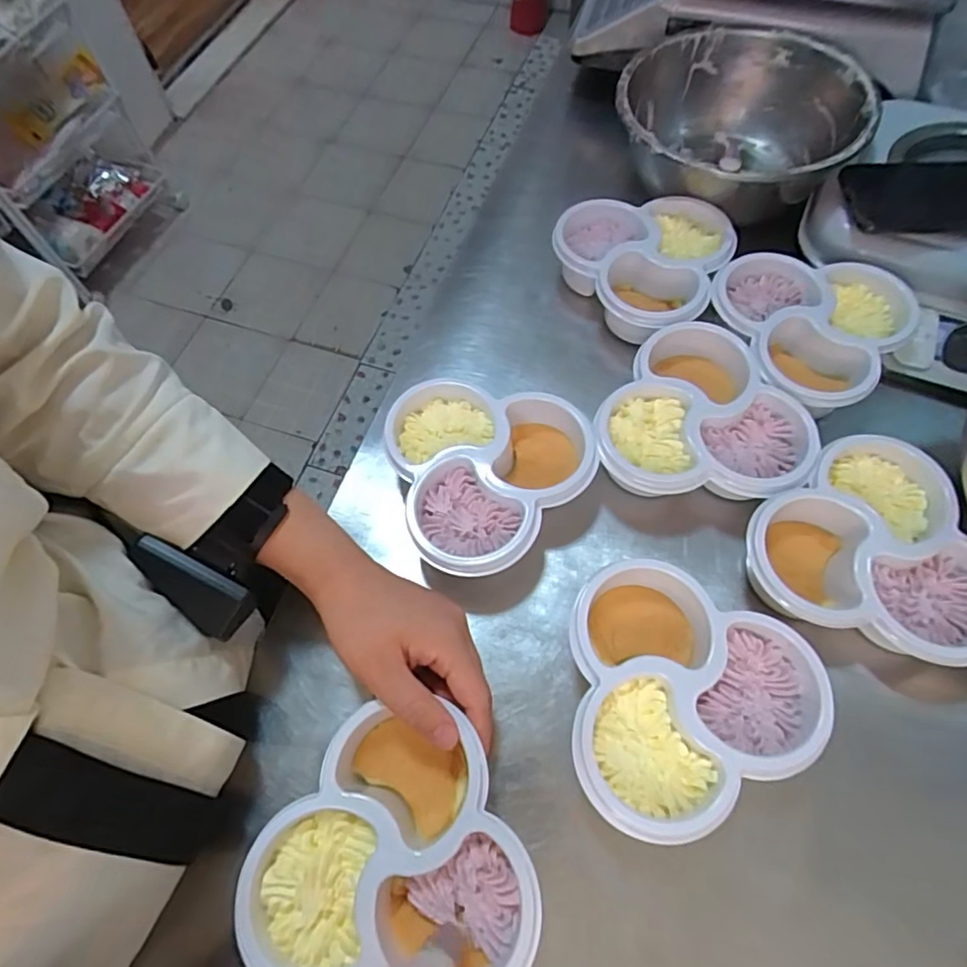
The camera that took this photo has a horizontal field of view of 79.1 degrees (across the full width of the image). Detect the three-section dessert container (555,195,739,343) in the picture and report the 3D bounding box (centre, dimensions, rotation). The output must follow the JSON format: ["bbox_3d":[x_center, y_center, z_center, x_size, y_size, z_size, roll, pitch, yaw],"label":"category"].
[{"bbox_3d":[0.127,-0.184,0.489,0.133,0.045,0.138,-1,64,2],"label":"three-section dessert container"}]

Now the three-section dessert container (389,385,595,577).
[{"bbox_3d":[-0.001,0.001,0.400,0.136,0.045,0.129,-1,64,2],"label":"three-section dessert container"}]

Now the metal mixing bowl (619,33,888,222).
[{"bbox_3d":[0.223,-0.314,0.528,0.201,0.077,0.207,-1,64,2],"label":"metal mixing bowl"}]

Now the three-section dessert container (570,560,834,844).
[{"bbox_3d":[0.118,0.120,0.336,0.132,0.048,0.138,0,64,3],"label":"three-section dessert container"}]

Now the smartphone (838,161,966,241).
[{"bbox_3d":[0.382,-0.231,0.469,0.177,0.011,0.087,5,65,7],"label":"smartphone"}]

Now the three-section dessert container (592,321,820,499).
[{"bbox_3d":[0.157,-0.043,0.416,0.132,0.044,0.138,22,67,12],"label":"three-section dessert container"}]

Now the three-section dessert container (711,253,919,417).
[{"bbox_3d":[0.240,-0.123,0.447,0.135,0.039,0.133,-1,64,2],"label":"three-section dessert container"}]

